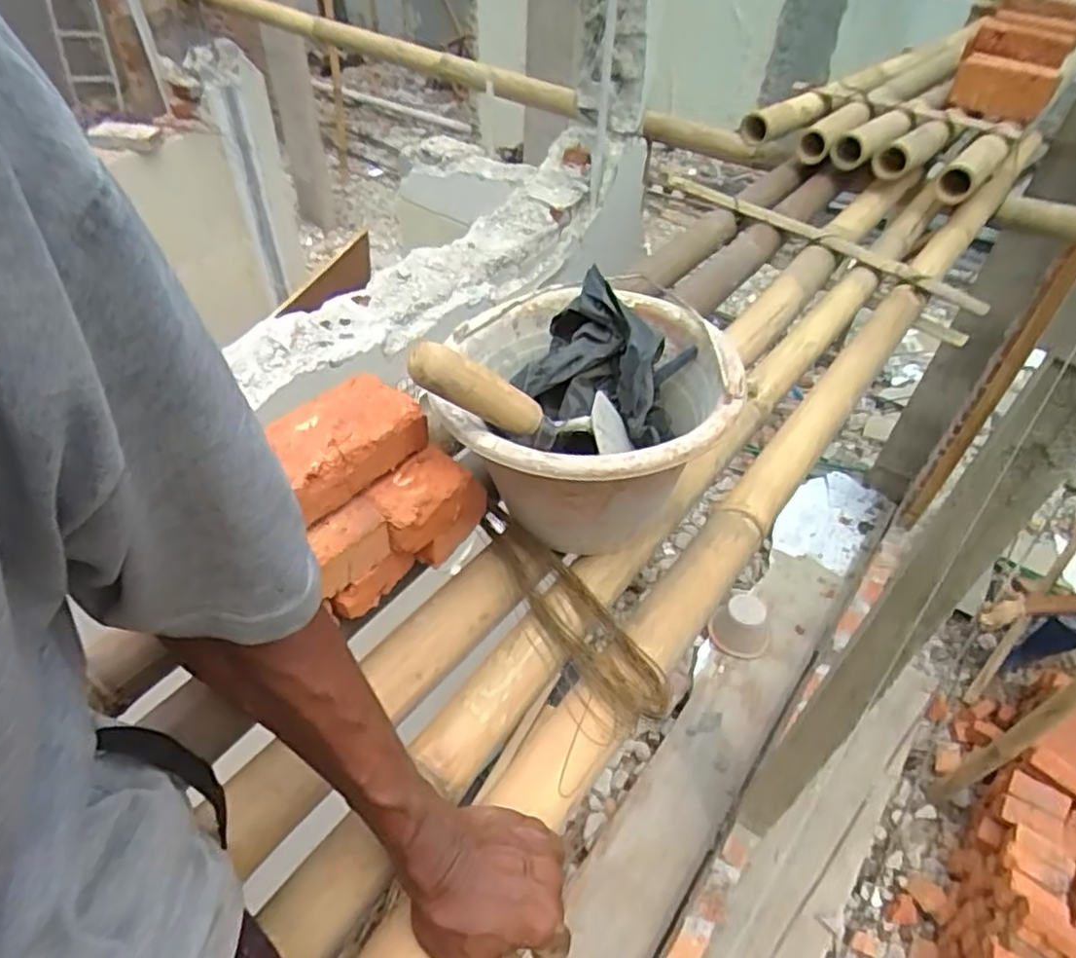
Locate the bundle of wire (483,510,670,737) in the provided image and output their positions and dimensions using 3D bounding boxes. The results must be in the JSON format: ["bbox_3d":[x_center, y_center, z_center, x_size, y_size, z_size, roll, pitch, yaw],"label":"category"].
[{"bbox_3d":[0.026,0.108,0.584,0.059,0.026,0.224,-21,50,-22],"label":"bundle of wire"}]

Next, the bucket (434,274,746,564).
[{"bbox_3d":[0.037,-0.049,0.604,0.239,0.176,0.238,2,46,-2],"label":"bucket"}]

